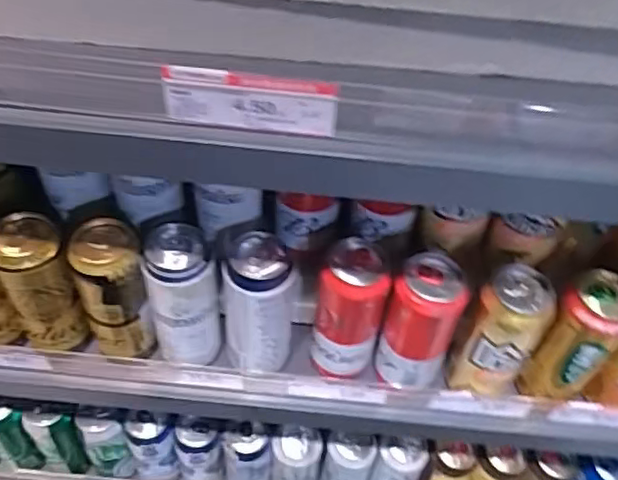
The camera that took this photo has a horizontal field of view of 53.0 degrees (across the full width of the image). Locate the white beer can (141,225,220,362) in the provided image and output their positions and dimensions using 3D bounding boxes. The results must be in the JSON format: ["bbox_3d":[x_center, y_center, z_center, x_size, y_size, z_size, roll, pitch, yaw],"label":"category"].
[{"bbox_3d":[-0.124,0.062,0.617,0.062,0.159,0.064,3,49,-3],"label":"white beer can"}]

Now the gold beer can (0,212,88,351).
[{"bbox_3d":[-0.266,0.045,0.610,0.063,0.143,0.062,3,49,-3],"label":"gold beer can"}]

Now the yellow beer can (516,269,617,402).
[{"bbox_3d":[0.260,0.099,0.604,0.059,0.149,0.061,3,49,-3],"label":"yellow beer can"}]

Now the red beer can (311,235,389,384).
[{"bbox_3d":[0.040,0.073,0.611,0.059,0.144,0.063,3,49,-3],"label":"red beer can"}]

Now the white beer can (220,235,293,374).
[{"bbox_3d":[-0.051,0.063,0.606,0.062,0.145,0.068,3,49,-3],"label":"white beer can"}]

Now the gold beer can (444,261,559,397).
[{"bbox_3d":[0.185,0.096,0.603,0.066,0.150,0.062,3,49,-3],"label":"gold beer can"}]

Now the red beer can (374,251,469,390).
[{"bbox_3d":[0.107,0.082,0.602,0.063,0.144,0.059,3,49,-3],"label":"red beer can"}]

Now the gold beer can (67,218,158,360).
[{"bbox_3d":[-0.190,0.057,0.612,0.060,0.156,0.061,3,49,-3],"label":"gold beer can"}]

